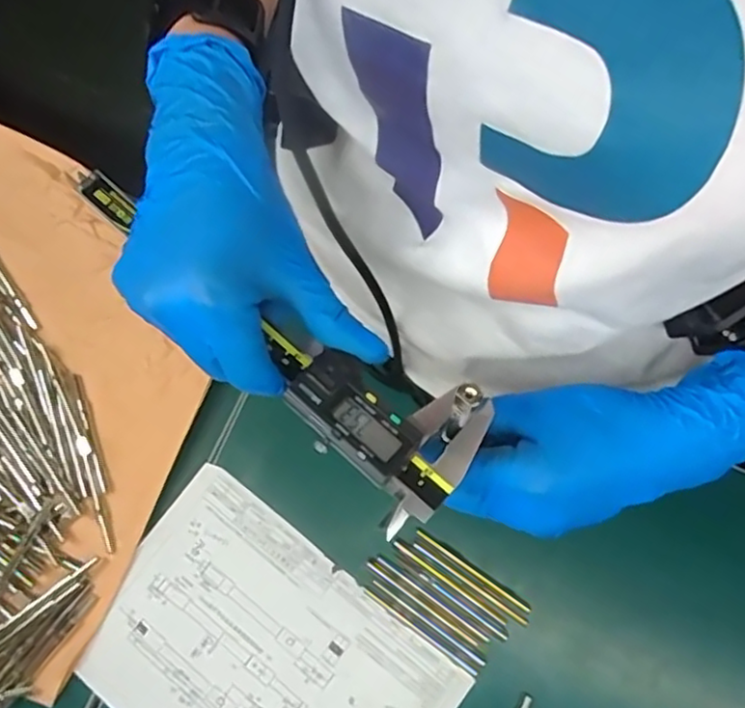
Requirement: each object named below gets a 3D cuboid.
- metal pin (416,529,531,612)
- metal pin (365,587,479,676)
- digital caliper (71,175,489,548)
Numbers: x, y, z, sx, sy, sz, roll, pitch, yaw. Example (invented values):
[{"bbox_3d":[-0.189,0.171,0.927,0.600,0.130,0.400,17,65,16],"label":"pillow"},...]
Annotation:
[{"bbox_3d":[0.085,0.184,0.564,0.113,0.004,0.004,34,80,7],"label":"metal pin"},{"bbox_3d":[0.041,0.232,0.555,0.113,0.004,0.004,35,81,8],"label":"metal pin"},{"bbox_3d":[-0.053,-0.017,0.298,0.224,0.014,0.060,37,81,13],"label":"digital caliper"}]

